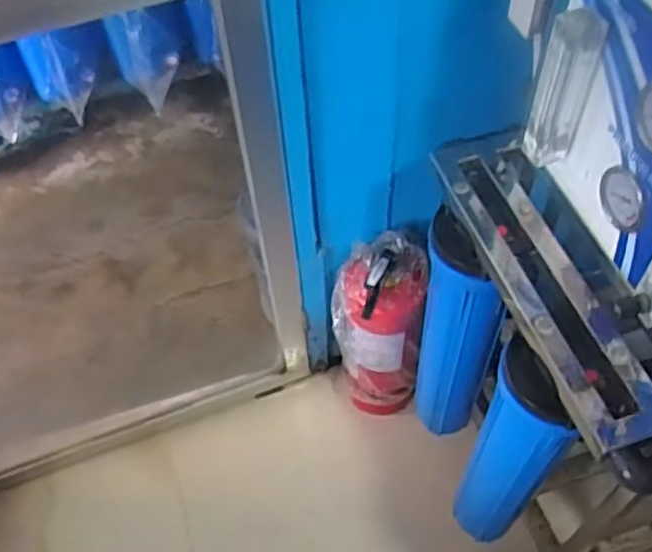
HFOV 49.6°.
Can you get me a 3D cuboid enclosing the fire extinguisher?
[{"bbox_3d":[0.091,0.114,1.275,0.152,0.448,0.137,0,55,2],"label":"fire extinguisher"}]

